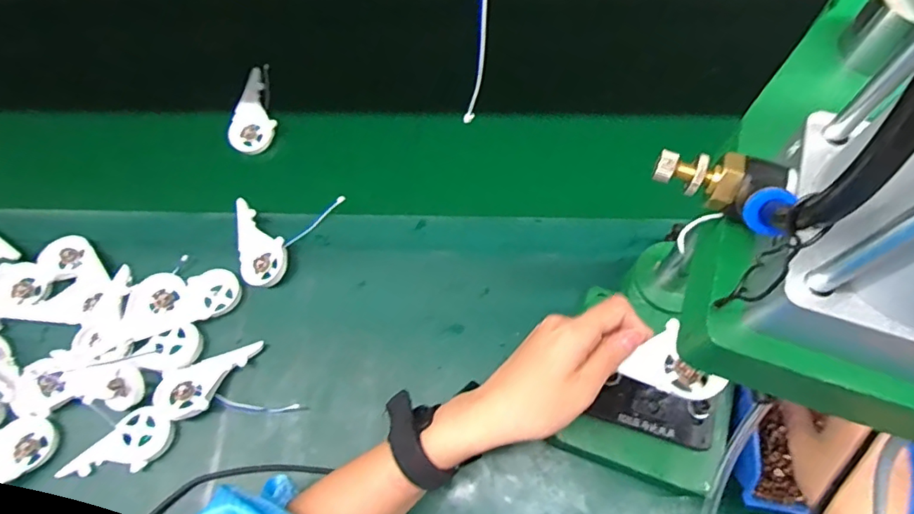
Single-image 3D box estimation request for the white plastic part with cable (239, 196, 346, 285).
[{"bbox_3d":[-0.168,-0.014,0.516,0.103,0.023,0.088,0,66,2],"label":"white plastic part with cable"}]

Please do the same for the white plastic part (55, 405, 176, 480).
[{"bbox_3d":[-0.289,0.168,0.448,0.093,0.014,0.049,-43,71,-15],"label":"white plastic part"}]

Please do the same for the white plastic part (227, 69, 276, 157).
[{"bbox_3d":[-0.229,-0.163,0.590,0.046,0.018,0.092,2,87,3],"label":"white plastic part"}]

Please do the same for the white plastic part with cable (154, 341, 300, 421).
[{"bbox_3d":[-0.204,0.112,0.463,0.118,0.014,0.060,-7,66,-1],"label":"white plastic part with cable"}]

